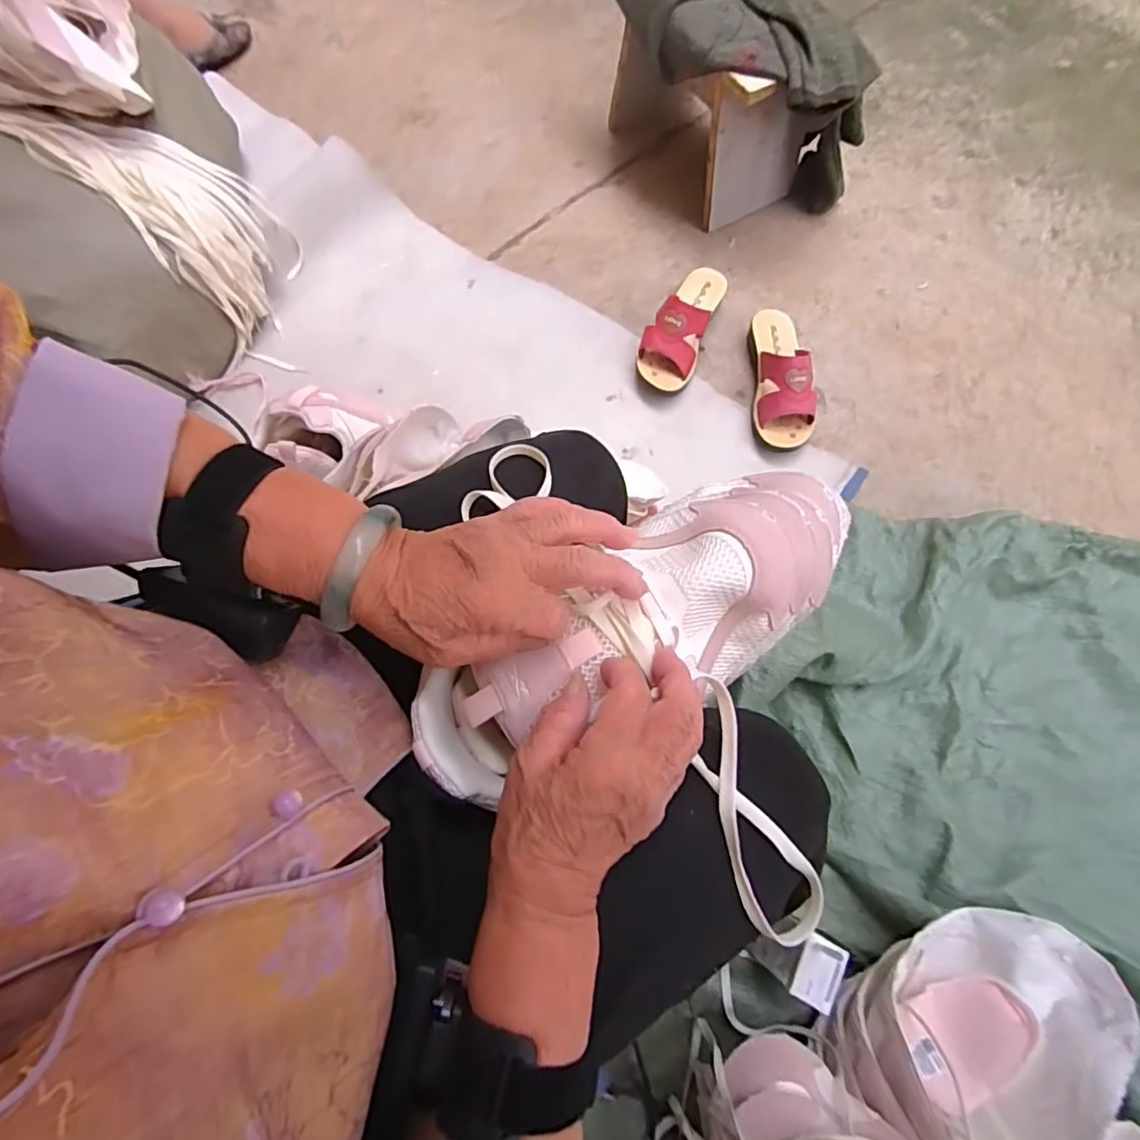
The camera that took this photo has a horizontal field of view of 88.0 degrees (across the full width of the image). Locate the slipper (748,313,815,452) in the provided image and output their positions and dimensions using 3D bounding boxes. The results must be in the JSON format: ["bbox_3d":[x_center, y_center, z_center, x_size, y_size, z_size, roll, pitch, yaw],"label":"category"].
[{"bbox_3d":[0.305,-0.285,0.858,0.080,0.082,0.228,-3,73,0],"label":"slipper"}]

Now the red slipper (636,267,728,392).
[{"bbox_3d":[0.168,-0.374,0.887,0.085,0.077,0.218,23,74,7],"label":"red slipper"}]

